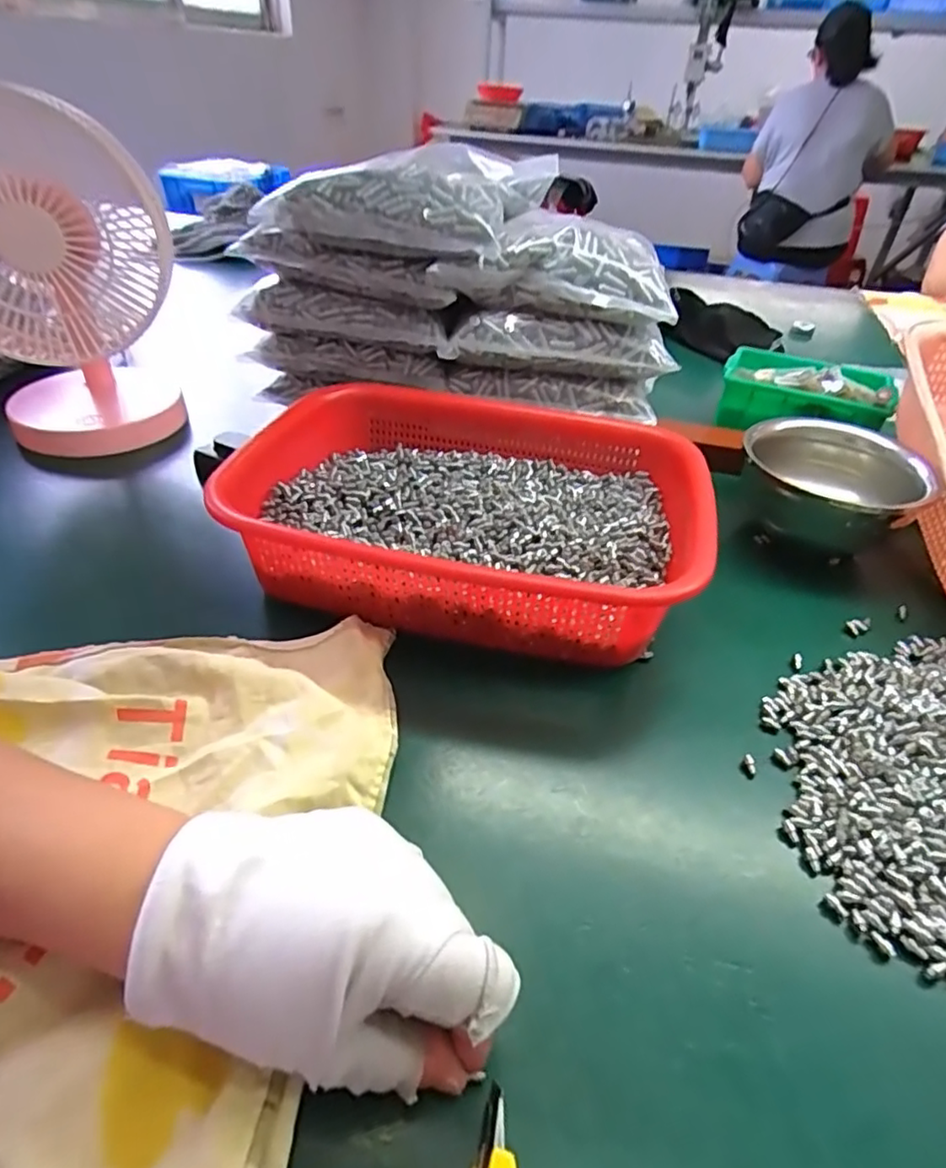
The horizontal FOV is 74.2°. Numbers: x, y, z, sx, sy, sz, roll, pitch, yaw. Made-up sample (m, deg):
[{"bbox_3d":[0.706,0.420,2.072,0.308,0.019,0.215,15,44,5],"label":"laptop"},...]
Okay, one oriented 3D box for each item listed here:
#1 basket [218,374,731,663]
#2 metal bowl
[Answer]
[{"bbox_3d":[-0.003,-0.060,0.401,0.275,0.068,0.204,11,47,4],"label":"basket"},{"bbox_3d":[0.262,-0.074,0.471,0.116,0.068,0.116,2,40,-1],"label":"metal bowl"}]

